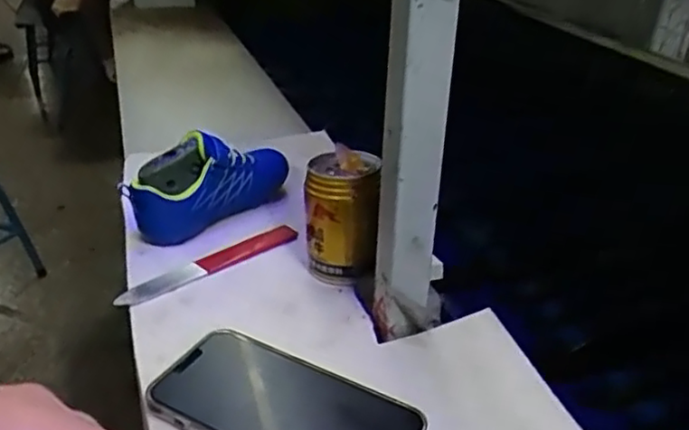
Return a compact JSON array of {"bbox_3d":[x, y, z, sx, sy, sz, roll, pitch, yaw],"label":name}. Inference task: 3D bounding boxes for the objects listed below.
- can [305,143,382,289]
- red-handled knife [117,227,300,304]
[{"bbox_3d":[-0.002,0.002,0.529,0.055,0.098,0.053,3,28,-1],"label":"can"},{"bbox_3d":[-0.112,0.041,0.556,0.164,0.012,0.032,-20,35,-35],"label":"red-handled knife"}]

